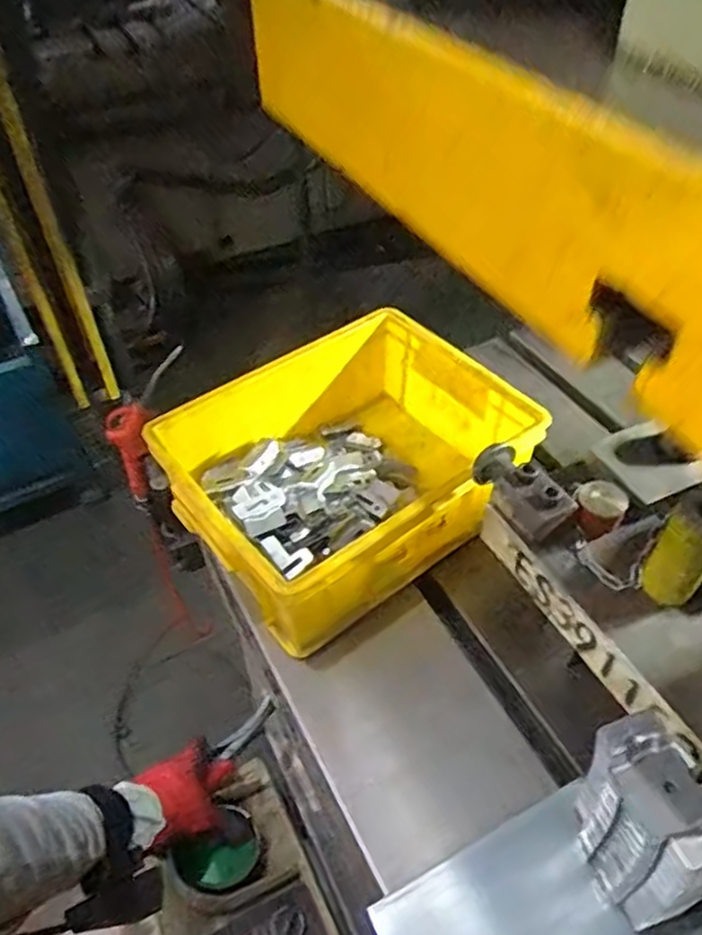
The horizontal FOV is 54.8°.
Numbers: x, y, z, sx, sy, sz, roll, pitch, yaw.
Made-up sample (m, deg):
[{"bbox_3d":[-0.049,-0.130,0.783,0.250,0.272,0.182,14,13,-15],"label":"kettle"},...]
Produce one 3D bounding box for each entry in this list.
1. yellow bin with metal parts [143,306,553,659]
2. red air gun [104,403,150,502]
[{"bbox_3d":[-0.006,0.001,0.726,0.346,0.129,0.264,-32,55,-26],"label":"yellow bin with metal parts"},{"bbox_3d":[-0.258,-0.017,0.823,0.056,0.137,0.023,-20,50,-17],"label":"red air gun"}]

